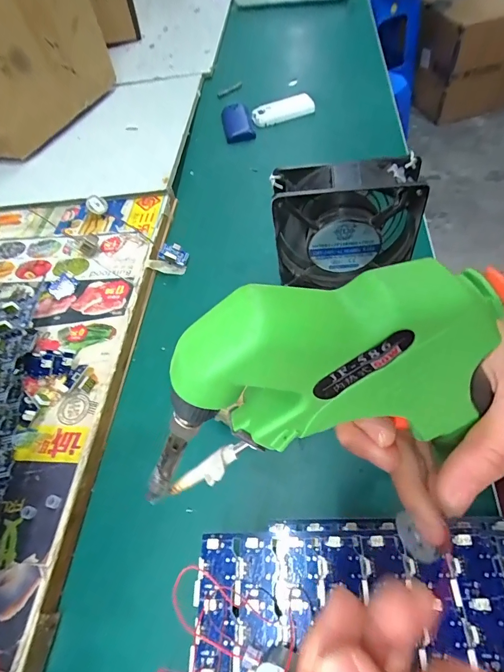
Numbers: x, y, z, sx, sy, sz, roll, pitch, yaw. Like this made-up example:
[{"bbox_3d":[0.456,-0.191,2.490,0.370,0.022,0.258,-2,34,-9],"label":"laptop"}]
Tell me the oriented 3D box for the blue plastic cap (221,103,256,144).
[{"bbox_3d":[-0.023,-0.329,0.583,0.045,0.016,0.086,-12,56,2],"label":"blue plastic cap"}]

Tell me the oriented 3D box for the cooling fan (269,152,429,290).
[{"bbox_3d":[0.083,-0.094,0.346,0.121,0.121,0.041,-2,57,9],"label":"cooling fan"}]

